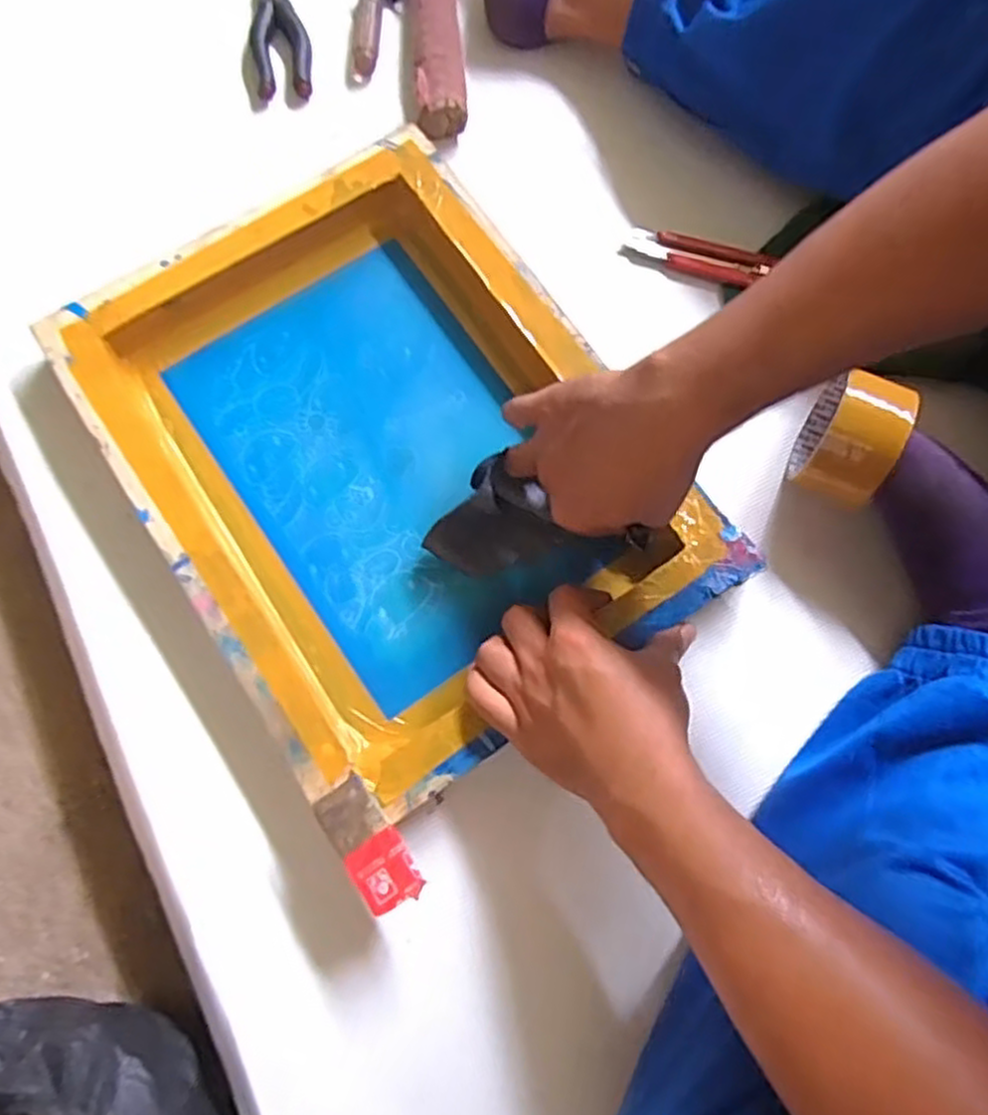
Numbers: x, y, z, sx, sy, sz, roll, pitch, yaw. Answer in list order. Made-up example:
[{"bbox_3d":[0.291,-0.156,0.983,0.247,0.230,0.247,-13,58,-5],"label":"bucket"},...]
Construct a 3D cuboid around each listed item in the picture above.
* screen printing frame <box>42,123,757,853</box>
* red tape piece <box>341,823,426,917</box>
[{"bbox_3d":[-0.072,-0.072,0.509,0.306,0.055,0.399,-33,78,-11],"label":"screen printing frame"},{"bbox_3d":[-0.061,0.178,0.423,0.033,0.008,0.039,-34,78,-11],"label":"red tape piece"}]

